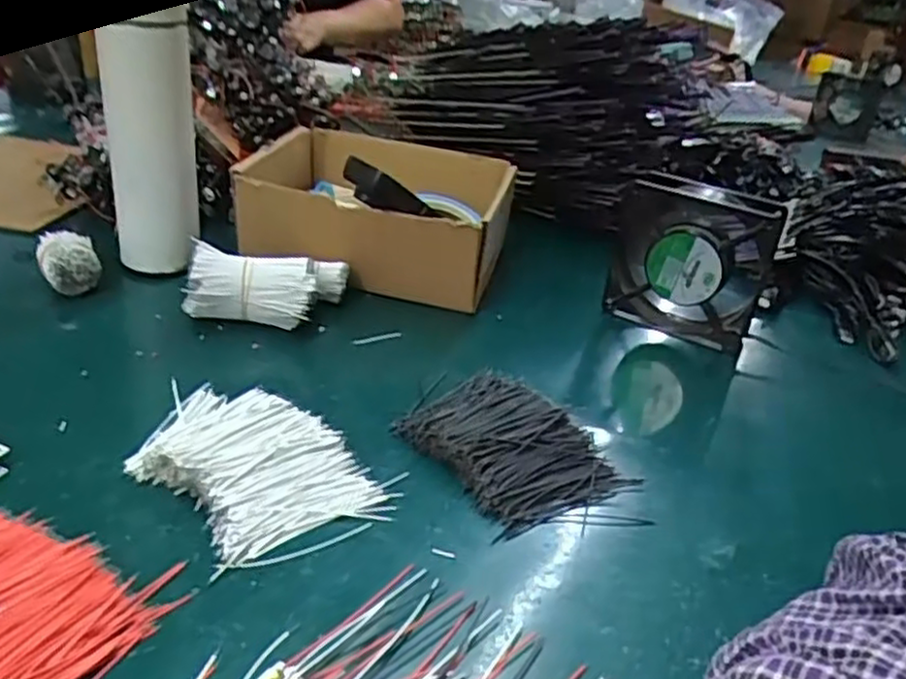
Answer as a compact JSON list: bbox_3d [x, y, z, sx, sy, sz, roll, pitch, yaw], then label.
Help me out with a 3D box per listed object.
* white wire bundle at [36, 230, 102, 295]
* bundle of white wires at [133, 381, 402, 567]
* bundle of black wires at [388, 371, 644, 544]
[{"bbox_3d":[-0.311,-0.061,0.596,0.042,0.038,0.056,-10,32,-30],"label":"white wire bundle"},{"bbox_3d":[-0.117,0.067,0.420,0.155,0.018,0.097,26,33,32],"label":"bundle of white wires"},{"bbox_3d":[0.034,0.062,0.458,0.096,0.019,0.126,-12,33,-33],"label":"bundle of black wires"}]

